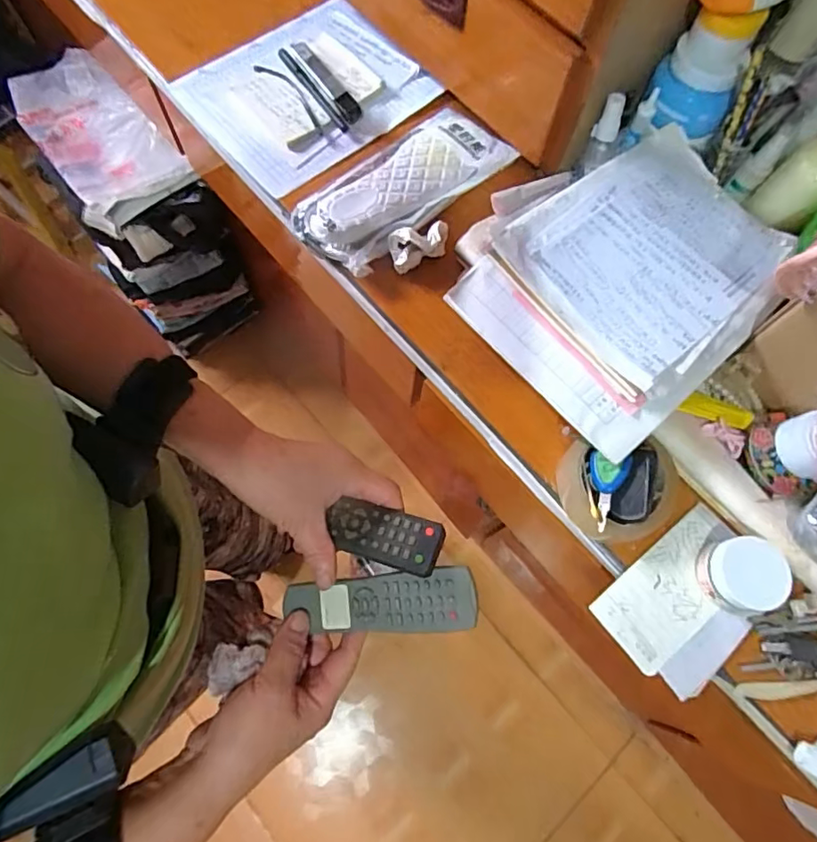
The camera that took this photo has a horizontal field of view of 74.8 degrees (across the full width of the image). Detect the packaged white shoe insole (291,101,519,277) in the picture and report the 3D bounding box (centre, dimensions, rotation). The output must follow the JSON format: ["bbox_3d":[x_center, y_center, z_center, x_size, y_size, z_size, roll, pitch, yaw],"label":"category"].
[{"bbox_3d":[-0.005,-0.264,0.584,0.257,0.039,0.115,-43,77,-13],"label":"packaged white shoe insole"}]

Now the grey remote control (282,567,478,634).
[{"bbox_3d":[-0.022,0.131,0.385,0.139,0.012,0.040,-6,71,12],"label":"grey remote control"}]

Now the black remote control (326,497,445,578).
[{"bbox_3d":[-0.019,0.082,0.385,0.085,0.008,0.039,14,71,18],"label":"black remote control"}]

